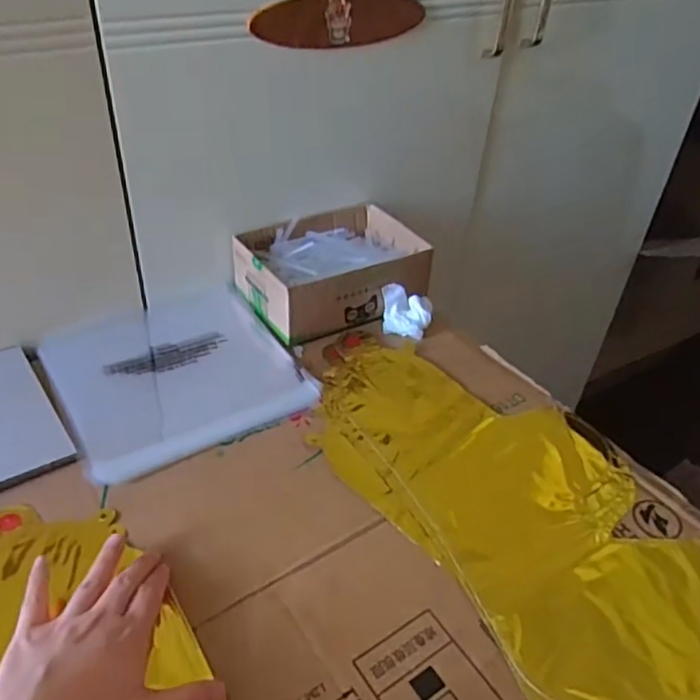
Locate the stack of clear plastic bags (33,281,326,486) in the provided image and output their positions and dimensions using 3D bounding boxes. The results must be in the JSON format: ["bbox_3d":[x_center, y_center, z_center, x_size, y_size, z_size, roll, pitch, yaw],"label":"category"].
[{"bbox_3d":[-0.169,0.013,0.623,0.212,0.012,0.223,-20,46,-28],"label":"stack of clear plastic bags"}]

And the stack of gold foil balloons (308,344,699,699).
[{"bbox_3d":[0.151,0.122,0.507,0.220,0.015,0.431,-22,47,-30],"label":"stack of gold foil balloons"}]

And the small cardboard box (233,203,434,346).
[{"bbox_3d":[-0.017,-0.089,0.716,0.193,0.069,0.136,-17,44,-25],"label":"small cardboard box"}]

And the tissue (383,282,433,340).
[{"bbox_3d":[0.060,-0.045,0.682,0.055,0.038,0.055,9,39,4],"label":"tissue"}]

